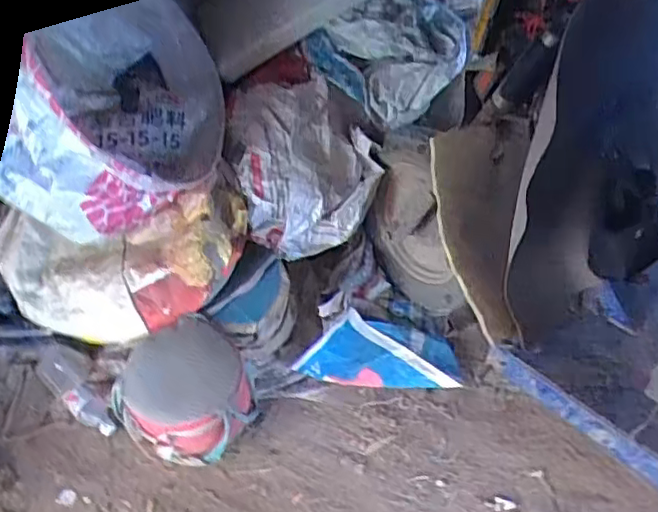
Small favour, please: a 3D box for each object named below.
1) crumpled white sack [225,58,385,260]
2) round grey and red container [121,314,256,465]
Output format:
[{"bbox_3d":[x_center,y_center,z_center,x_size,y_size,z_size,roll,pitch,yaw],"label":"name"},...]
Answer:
[{"bbox_3d":[-0.067,-0.235,1.596,0.362,0.282,0.346,-10,45,-18],"label":"crumpled white sack"},{"bbox_3d":[-0.289,0.277,1.407,0.242,0.251,0.262,17,43,11],"label":"round grey and red container"}]

